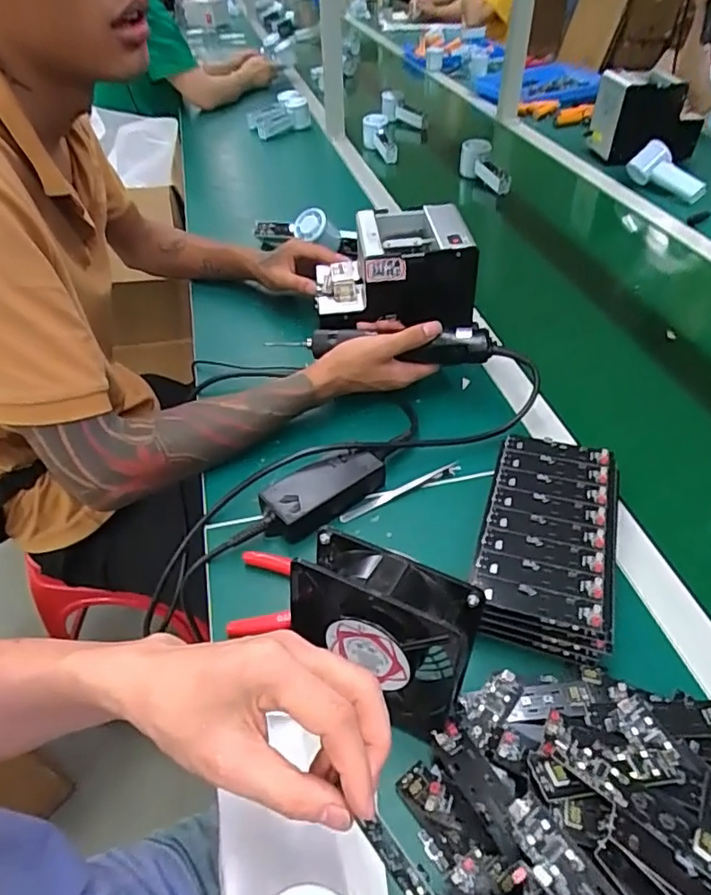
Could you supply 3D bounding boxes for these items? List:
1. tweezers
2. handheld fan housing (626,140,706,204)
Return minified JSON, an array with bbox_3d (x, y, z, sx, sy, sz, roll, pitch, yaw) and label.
[{"bbox_3d":[0.042,0.041,0.563,0.130,0.011,0.015,-24,47,-20],"label":"tweezers"},{"bbox_3d":[0.581,-0.506,1.083,0.150,0.070,0.057,43,58,15],"label":"handheld fan housing"}]

